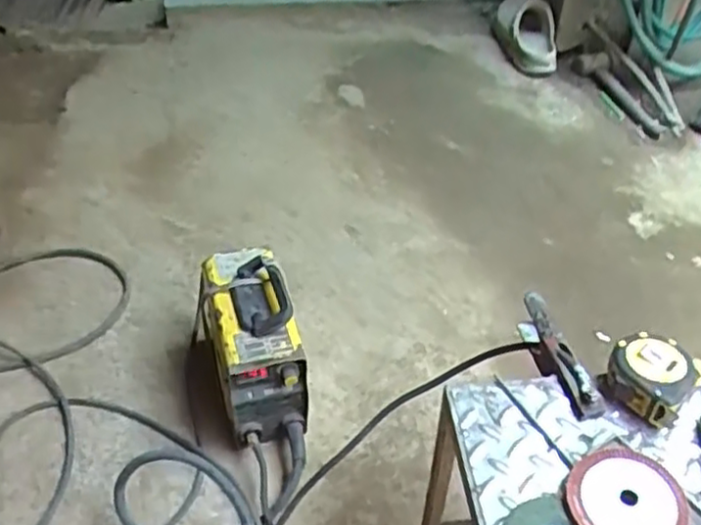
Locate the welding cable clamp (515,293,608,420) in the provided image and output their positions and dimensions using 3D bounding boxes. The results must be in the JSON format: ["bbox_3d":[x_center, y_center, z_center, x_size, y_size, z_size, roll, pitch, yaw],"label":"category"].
[{"bbox_3d":[0.215,0.104,0.758,0.029,0.054,0.165,-6,42,-7],"label":"welding cable clamp"}]

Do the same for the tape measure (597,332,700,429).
[{"bbox_3d":[0.297,0.106,0.706,0.079,0.039,0.088,31,50,29],"label":"tape measure"}]

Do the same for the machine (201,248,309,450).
[{"bbox_3d":[-0.140,0.116,1.013,0.111,0.207,0.223,-12,43,-13],"label":"machine"}]

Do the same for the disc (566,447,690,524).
[{"bbox_3d":[0.232,0.200,0.610,0.093,0.020,0.096,-3,59,5],"label":"disc"}]

